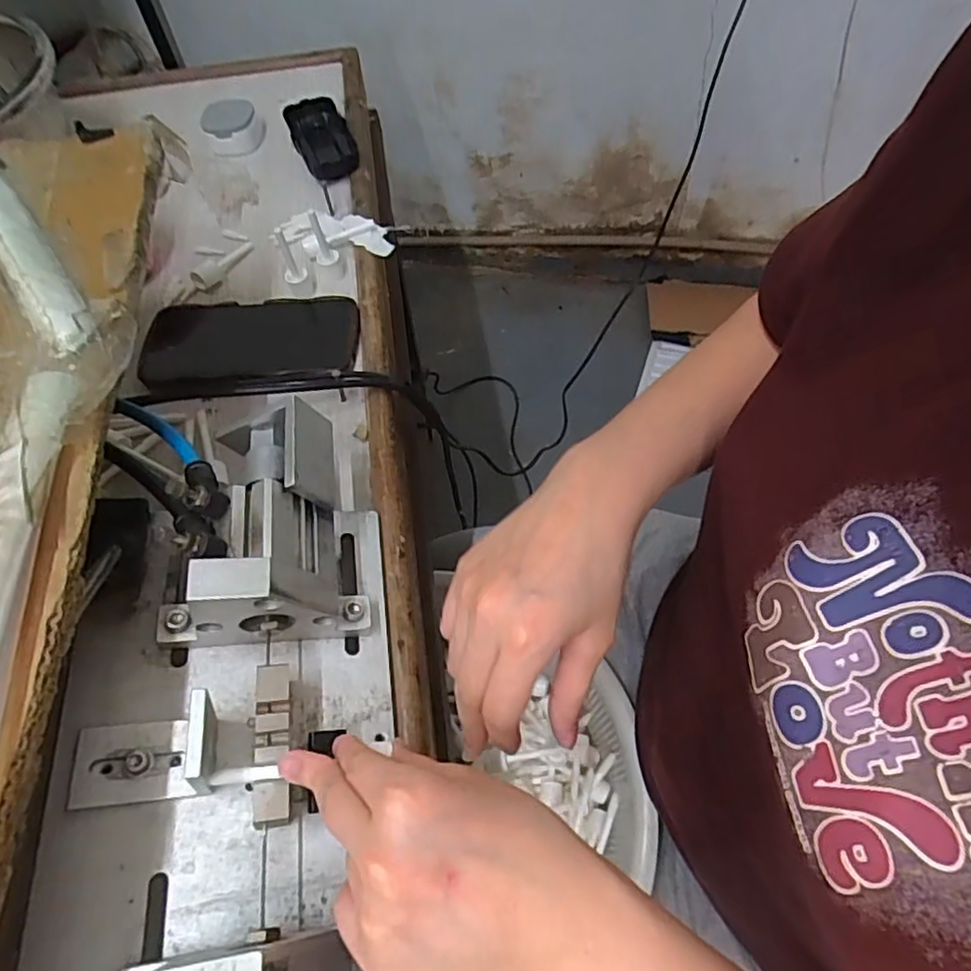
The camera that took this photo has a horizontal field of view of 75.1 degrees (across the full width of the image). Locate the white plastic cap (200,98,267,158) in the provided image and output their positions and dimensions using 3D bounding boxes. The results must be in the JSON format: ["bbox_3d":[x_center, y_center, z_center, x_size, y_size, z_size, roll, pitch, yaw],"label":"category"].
[{"bbox_3d":[-0.260,-0.372,0.652,0.058,0.025,0.069,-20,61,-9],"label":"white plastic cap"}]

